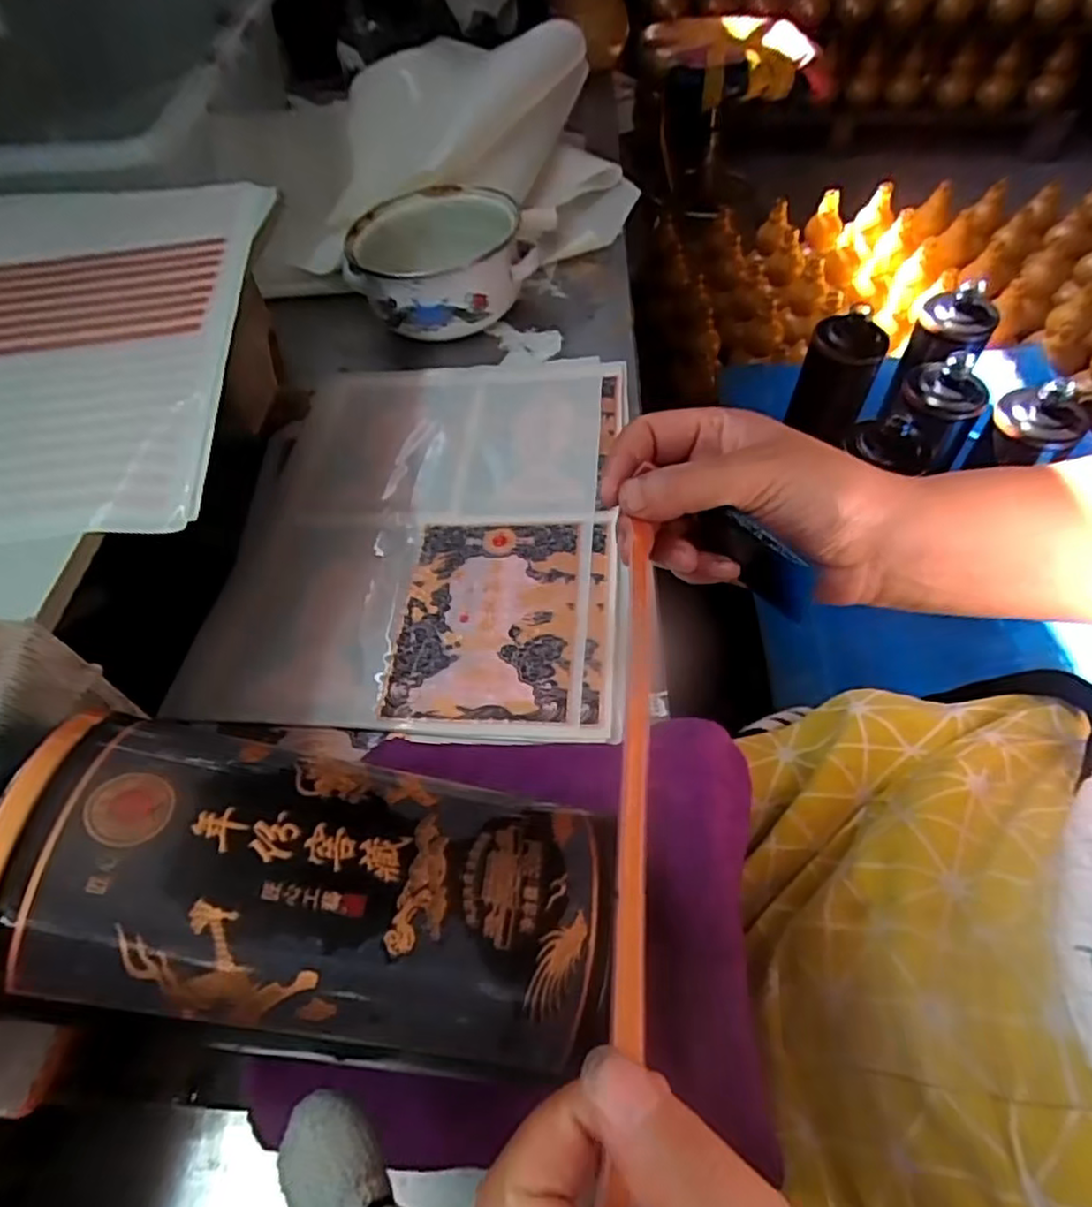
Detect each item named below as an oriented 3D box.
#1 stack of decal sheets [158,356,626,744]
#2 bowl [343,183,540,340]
[{"bbox_3d":[-0.075,-0.059,0.439,0.239,0.011,0.309,1,53,6],"label":"stack of decal sheets"},{"bbox_3d":[-0.087,-0.279,0.574,0.136,0.065,0.133,-2,53,3],"label":"bowl"}]

